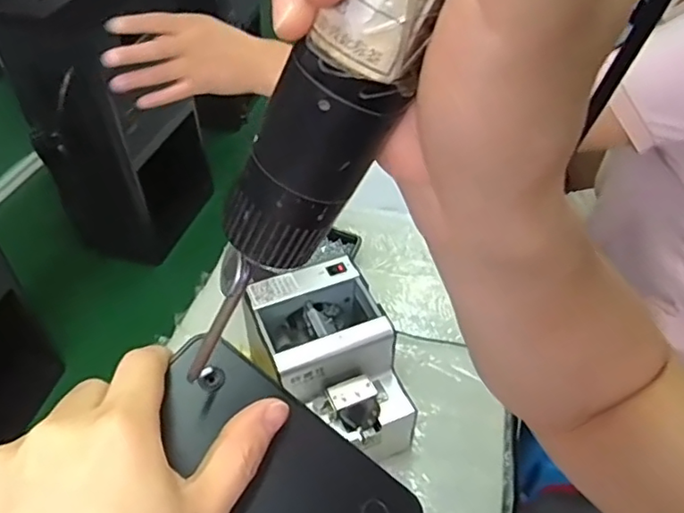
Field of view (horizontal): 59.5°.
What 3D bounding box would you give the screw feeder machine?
[{"bbox_3d":[-0.018,0.123,0.650,0.127,0.151,0.181,-19,47,-19],"label":"screw feeder machine"}]

